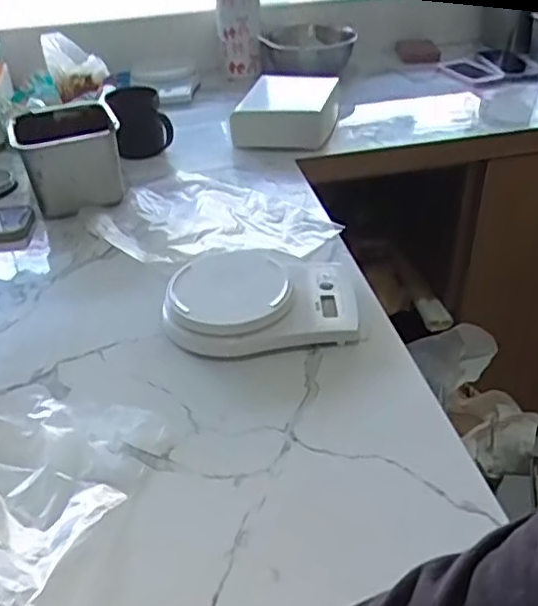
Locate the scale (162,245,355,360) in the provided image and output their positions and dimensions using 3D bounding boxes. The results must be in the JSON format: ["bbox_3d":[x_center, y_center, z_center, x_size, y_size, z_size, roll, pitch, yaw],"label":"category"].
[{"bbox_3d":[-0.009,-0.005,0.637,0.187,0.041,0.133,-6,37,-3],"label":"scale"}]

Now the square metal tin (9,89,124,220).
[{"bbox_3d":[-0.277,-0.204,0.873,0.132,0.111,0.154,-15,39,-15],"label":"square metal tin"}]

